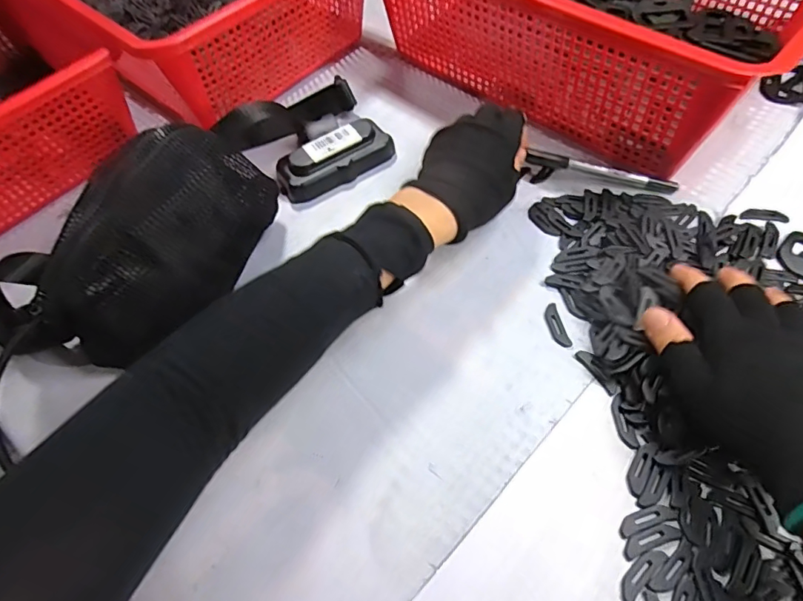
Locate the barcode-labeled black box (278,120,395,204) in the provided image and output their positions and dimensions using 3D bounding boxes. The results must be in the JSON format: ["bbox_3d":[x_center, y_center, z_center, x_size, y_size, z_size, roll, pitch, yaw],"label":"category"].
[{"bbox_3d":[-0.059,-0.128,0.430,0.107,0.023,0.044,-26,61,-11],"label":"barcode-labeled black box"}]

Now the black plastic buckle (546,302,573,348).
[{"bbox_3d":[0.113,0.018,0.348,0.011,0.004,0.036,-12,59,-3],"label":"black plastic buckle"}]

